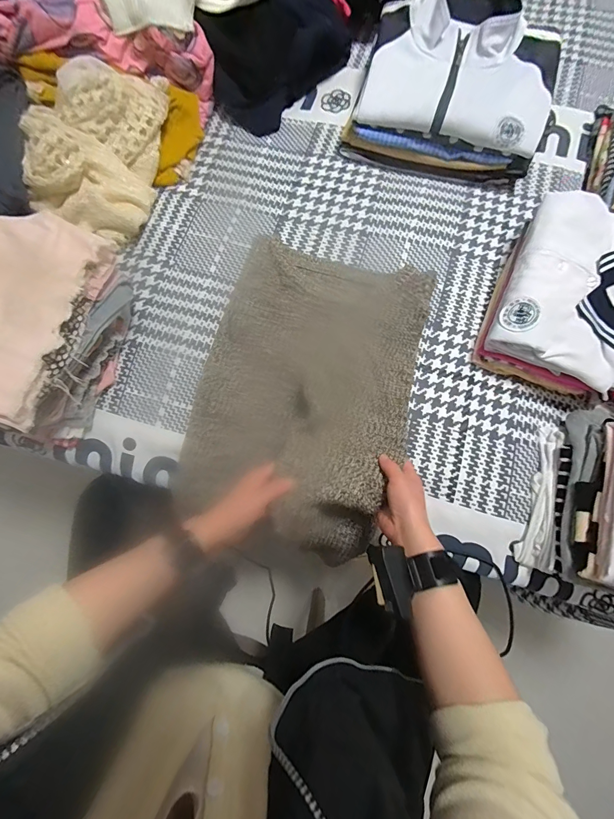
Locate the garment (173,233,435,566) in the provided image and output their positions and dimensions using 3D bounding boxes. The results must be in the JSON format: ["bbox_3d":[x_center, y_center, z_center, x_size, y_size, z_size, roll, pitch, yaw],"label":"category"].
[{"bbox_3d":[0.001,-0.043,0.507,0.314,0.084,0.437,15,78,3],"label":"garment"}]

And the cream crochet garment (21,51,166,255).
[{"bbox_3d":[-0.335,-0.429,0.569,0.152,0.118,0.284,11,78,2],"label":"cream crochet garment"}]

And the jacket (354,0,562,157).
[{"bbox_3d":[0.254,-0.562,0.574,0.304,0.092,0.224,16,78,3],"label":"jacket"}]

